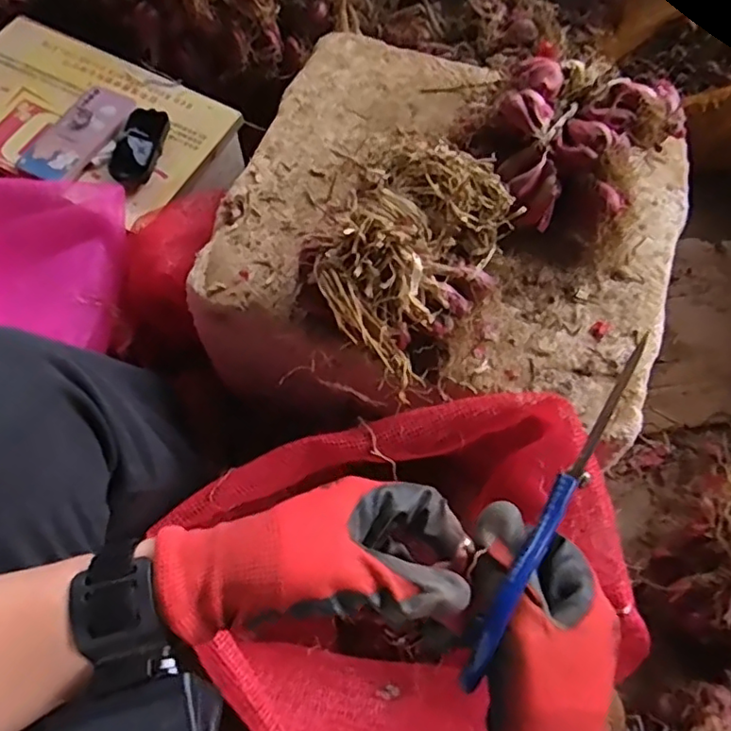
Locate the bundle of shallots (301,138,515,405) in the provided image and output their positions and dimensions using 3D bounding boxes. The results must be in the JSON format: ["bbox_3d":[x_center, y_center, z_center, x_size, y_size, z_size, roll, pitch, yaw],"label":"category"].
[{"bbox_3d":[0.040,-0.096,0.508,0.145,0.104,0.194,39,69,14],"label":"bundle of shallots"}]

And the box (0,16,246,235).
[{"bbox_3d":[-0.383,-0.324,0.816,0.408,0.067,0.235,26,67,9],"label":"box"}]

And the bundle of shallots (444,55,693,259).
[{"bbox_3d":[0.185,-0.212,0.562,0.180,0.080,0.163,29,67,10],"label":"bundle of shallots"}]

